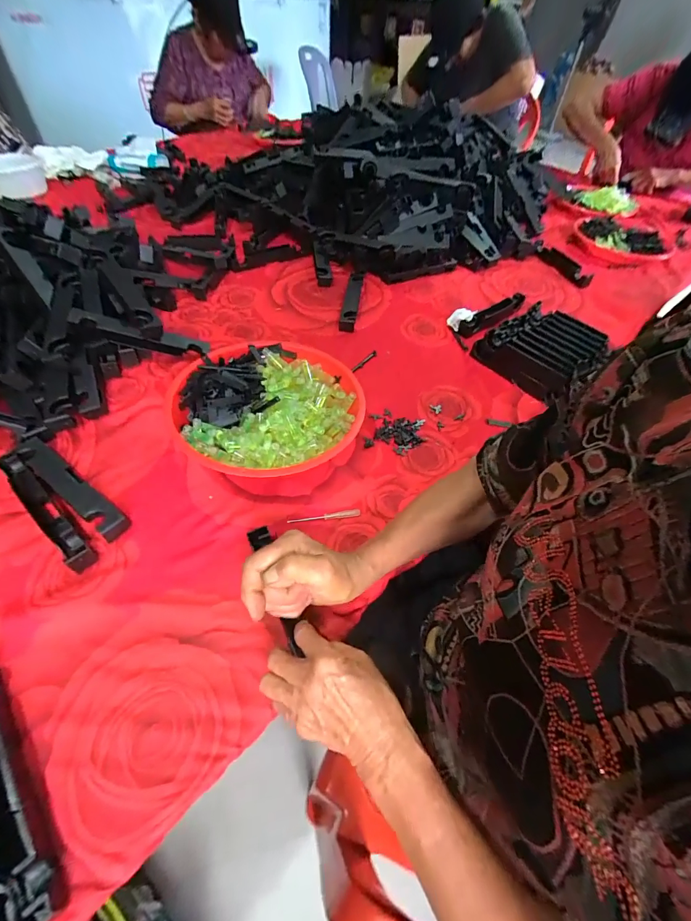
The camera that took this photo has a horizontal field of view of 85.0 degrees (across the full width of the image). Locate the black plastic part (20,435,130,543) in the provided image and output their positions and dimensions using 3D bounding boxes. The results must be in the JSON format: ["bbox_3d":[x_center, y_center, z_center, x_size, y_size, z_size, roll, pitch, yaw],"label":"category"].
[{"bbox_3d":[-0.332,0.032,0.456,0.208,0.024,0.030,31,54,19],"label":"black plastic part"}]

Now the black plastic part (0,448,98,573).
[{"bbox_3d":[-0.350,0.053,0.436,0.208,0.029,0.031,37,56,23],"label":"black plastic part"}]

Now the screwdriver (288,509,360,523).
[{"bbox_3d":[-0.025,0.069,0.465,0.089,0.005,0.011,-6,51,-11],"label":"screwdriver"}]

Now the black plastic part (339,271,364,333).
[{"bbox_3d":[0.014,-0.335,0.784,0.030,0.028,0.215,8,50,2],"label":"black plastic part"}]

